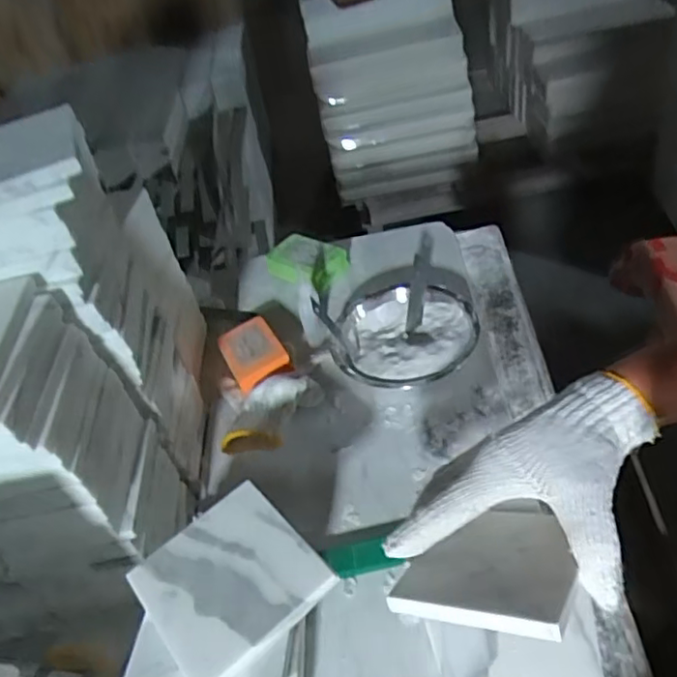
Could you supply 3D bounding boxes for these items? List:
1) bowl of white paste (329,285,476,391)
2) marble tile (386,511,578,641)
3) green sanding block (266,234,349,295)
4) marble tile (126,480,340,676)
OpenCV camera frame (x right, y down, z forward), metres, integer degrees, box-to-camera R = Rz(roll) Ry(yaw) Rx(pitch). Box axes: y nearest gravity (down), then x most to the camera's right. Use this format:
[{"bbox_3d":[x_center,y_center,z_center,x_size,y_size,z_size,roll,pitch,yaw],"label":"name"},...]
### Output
[{"bbox_3d":[0.070,0.002,0.653,0.142,0.050,0.141,-8,41,7],"label":"bowl of white paste"},{"bbox_3d":[0.094,0.135,0.373,0.097,0.011,0.098,-6,15,35],"label":"marble tile"},{"bbox_3d":[-0.042,-0.096,0.796,0.097,0.035,0.068,21,53,32],"label":"green sanding block"},{"bbox_3d":[-0.069,0.149,0.389,0.099,0.009,0.099,-35,44,-23],"label":"marble tile"}]

